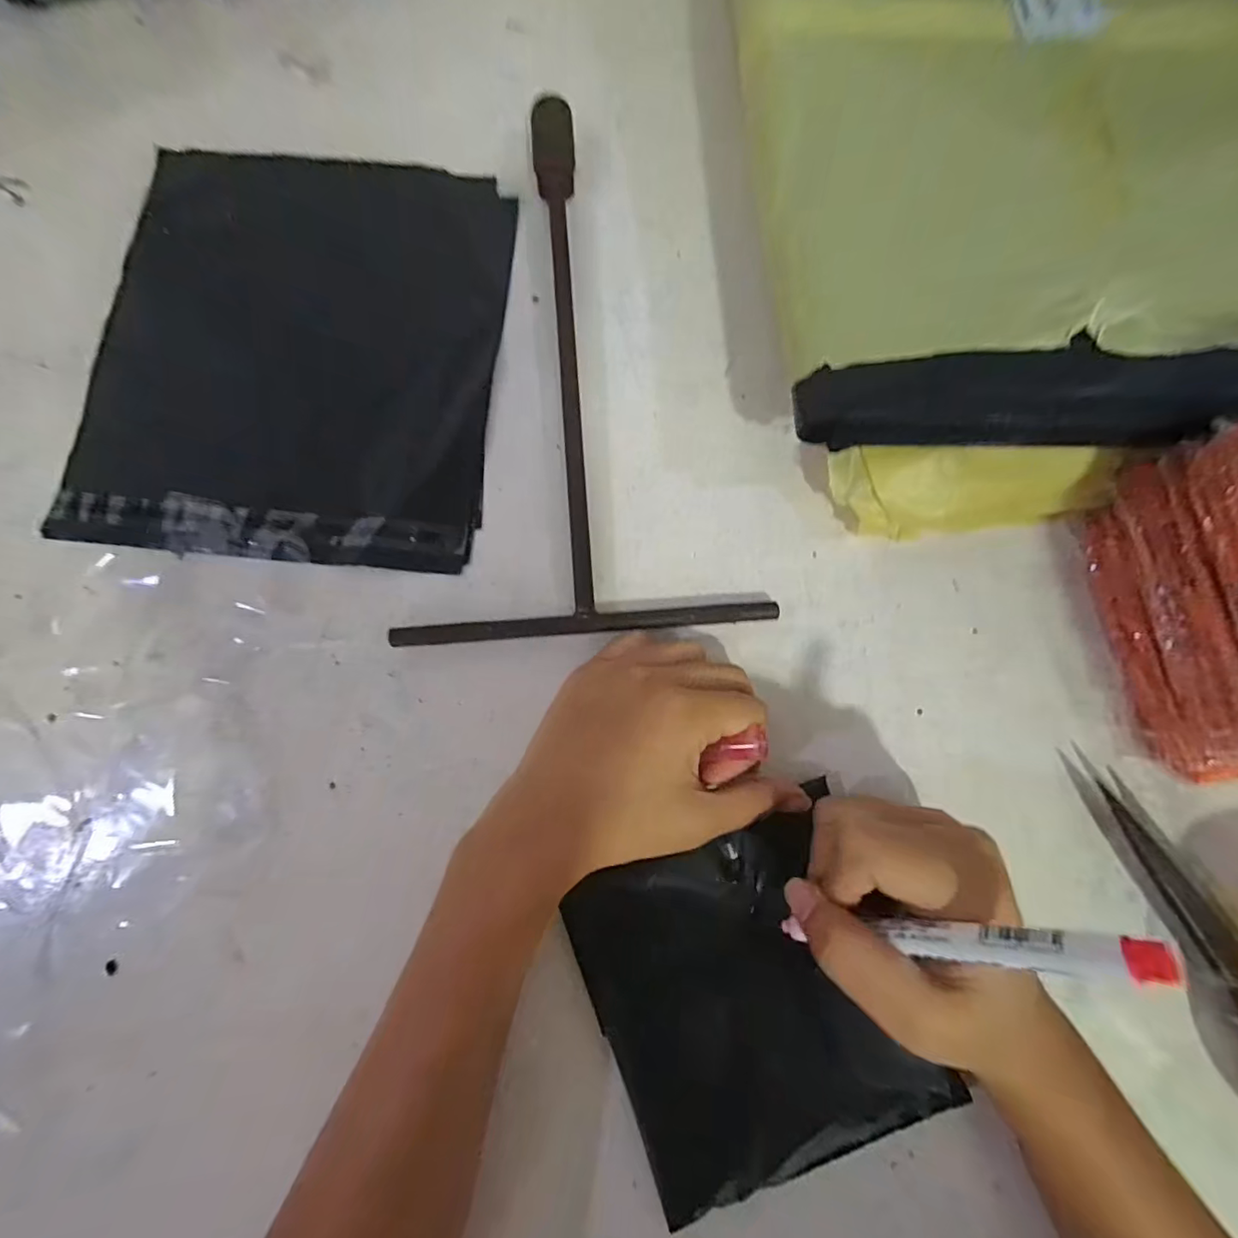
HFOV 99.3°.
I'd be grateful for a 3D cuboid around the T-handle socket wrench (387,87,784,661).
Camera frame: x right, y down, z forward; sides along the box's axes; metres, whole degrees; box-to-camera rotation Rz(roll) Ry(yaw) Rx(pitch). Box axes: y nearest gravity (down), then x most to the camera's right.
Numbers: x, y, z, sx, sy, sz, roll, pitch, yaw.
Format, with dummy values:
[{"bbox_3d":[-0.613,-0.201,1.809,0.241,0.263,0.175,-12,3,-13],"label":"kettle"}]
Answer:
[{"bbox_3d":[-0.027,-0.137,0.272,0.174,0.018,0.292,-5,79,-1],"label":"T-handle socket wrench"}]

